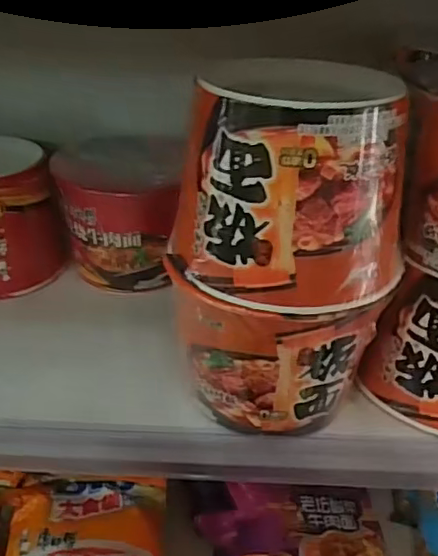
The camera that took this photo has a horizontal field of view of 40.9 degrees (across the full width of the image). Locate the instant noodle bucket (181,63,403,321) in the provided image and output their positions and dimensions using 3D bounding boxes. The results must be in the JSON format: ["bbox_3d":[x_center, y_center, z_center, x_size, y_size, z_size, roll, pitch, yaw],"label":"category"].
[{"bbox_3d":[0.048,-0.053,0.331,0.107,0.114,0.108,2,32,-1],"label":"instant noodle bucket"}]

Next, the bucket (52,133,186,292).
[{"bbox_3d":[-0.086,-0.058,0.523,0.103,0.111,0.092,2,32,-2],"label":"bucket"}]

